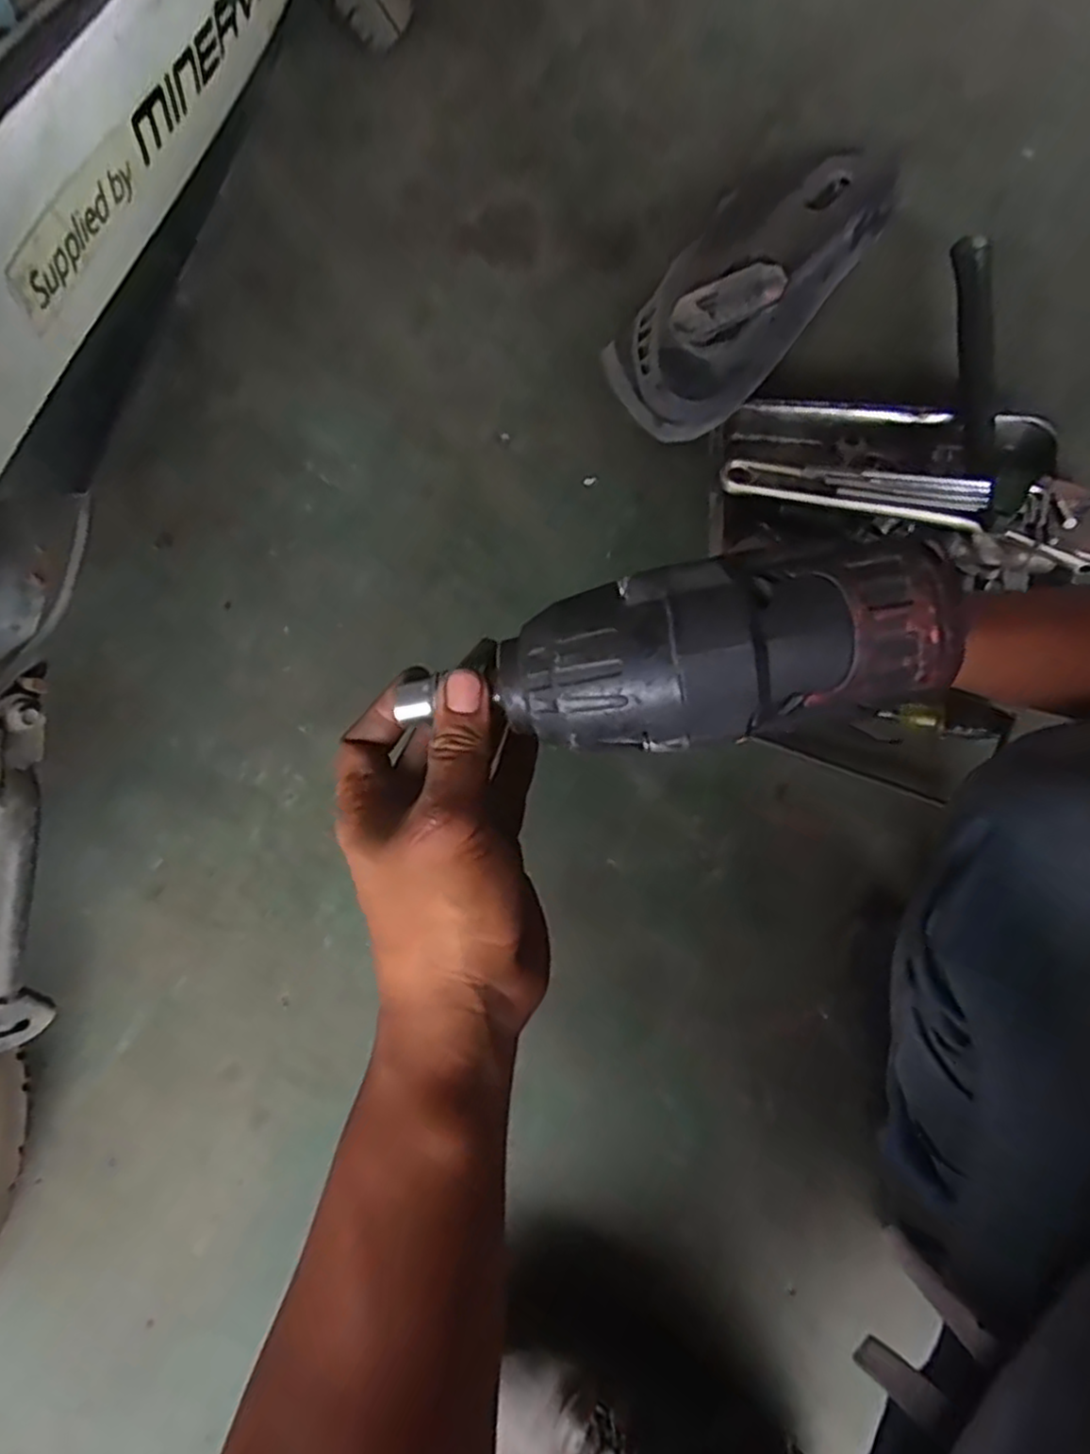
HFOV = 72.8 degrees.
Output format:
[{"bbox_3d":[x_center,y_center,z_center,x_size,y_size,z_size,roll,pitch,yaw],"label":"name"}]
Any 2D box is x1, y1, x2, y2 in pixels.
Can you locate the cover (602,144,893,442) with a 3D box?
[{"bbox_3d":[0.210,-0.471,0.767,0.163,0.098,0.421,35,78,8],"label":"cover"}]

